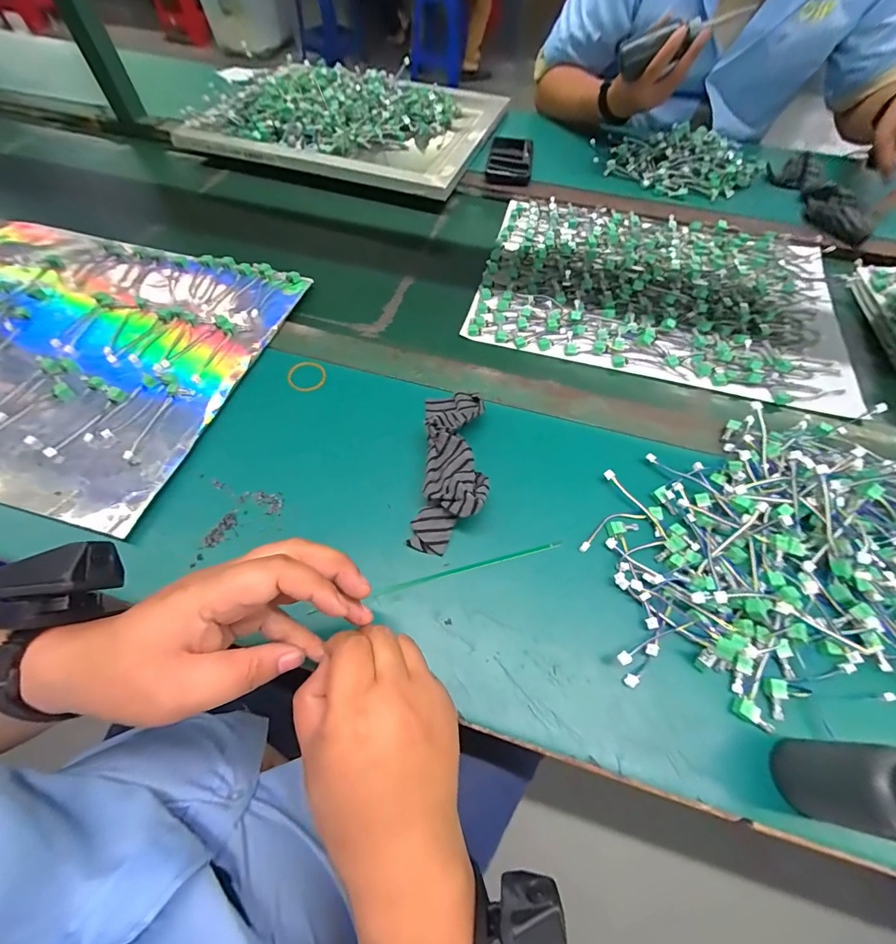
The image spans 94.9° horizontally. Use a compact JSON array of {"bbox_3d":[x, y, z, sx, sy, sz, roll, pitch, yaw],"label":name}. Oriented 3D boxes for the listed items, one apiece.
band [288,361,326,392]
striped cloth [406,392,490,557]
[{"bbox_3d":[-0.162,-0.111,0.473,0.042,0.004,0.043,1,64,-1],"label":"band"},{"bbox_3d":[0.004,-0.013,0.390,0.064,0.049,0.171,4,59,3],"label":"striped cloth"}]

